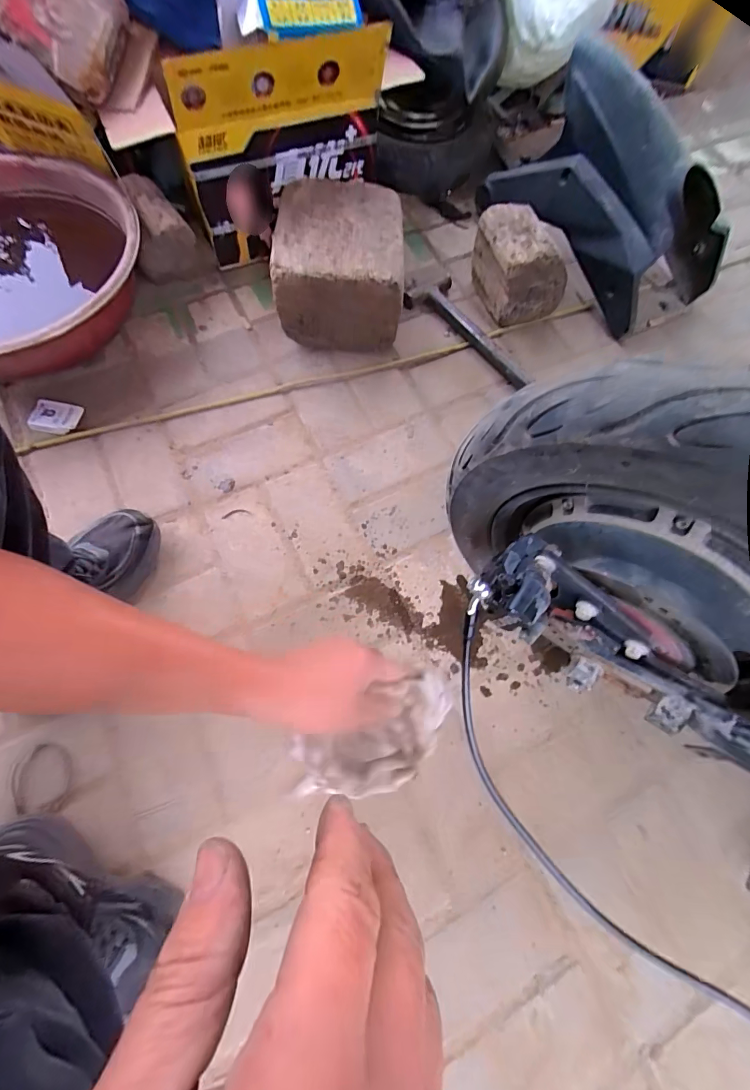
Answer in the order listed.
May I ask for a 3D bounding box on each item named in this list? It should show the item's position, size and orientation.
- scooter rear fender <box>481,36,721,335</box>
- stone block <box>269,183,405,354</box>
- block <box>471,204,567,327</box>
[{"bbox_3d":[0.408,-0.592,0.706,0.236,0.221,0.380,-35,76,-12],"label":"scooter rear fender"},{"bbox_3d":[-0.052,-0.443,0.670,0.186,0.137,0.211,3,72,-1],"label":"stone block"},{"bbox_3d":[0.240,-0.471,0.703,0.110,0.124,0.142,-17,73,-7],"label":"block"}]

